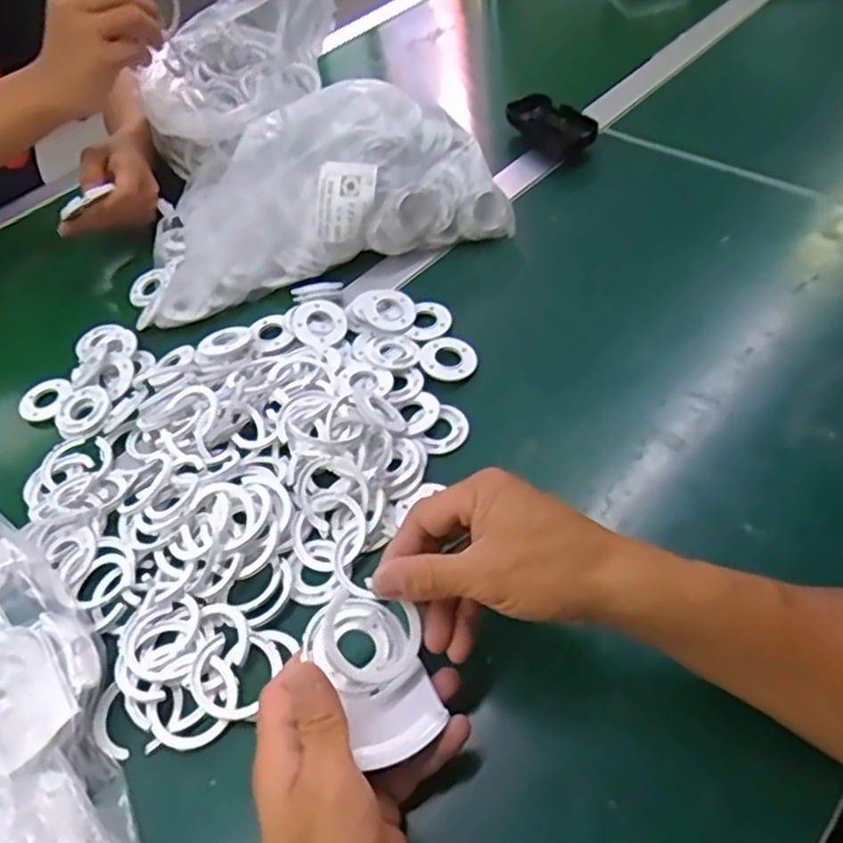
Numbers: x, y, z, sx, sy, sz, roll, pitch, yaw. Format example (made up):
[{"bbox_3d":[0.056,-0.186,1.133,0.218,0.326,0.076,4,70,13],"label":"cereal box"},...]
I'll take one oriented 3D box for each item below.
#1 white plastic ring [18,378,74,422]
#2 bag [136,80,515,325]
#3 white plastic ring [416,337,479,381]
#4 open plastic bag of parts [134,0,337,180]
[{"bbox_3d":[-0.316,-0.019,0.569,0.044,0.010,0.047,-4,50,5],"label":"white plastic ring"},{"bbox_3d":[-0.098,-0.205,0.610,0.331,0.095,0.141,-20,52,-10],"label":"bag"},{"bbox_3d":[0.021,-0.051,0.533,0.045,0.006,0.040,0,51,8],"label":"white plastic ring"},{"bbox_3d":[-0.187,-0.374,0.691,0.154,0.107,0.266,24,73,21],"label":"open plastic bag of parts"}]

